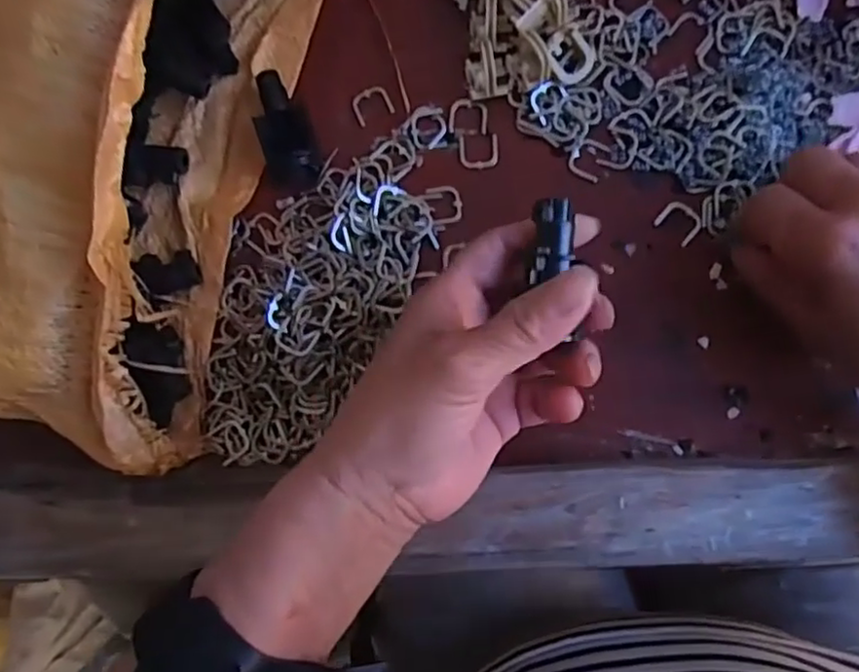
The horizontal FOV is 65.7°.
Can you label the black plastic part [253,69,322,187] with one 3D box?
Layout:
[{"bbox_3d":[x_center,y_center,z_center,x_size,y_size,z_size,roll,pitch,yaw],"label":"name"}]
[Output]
[{"bbox_3d":[-0.071,-0.102,0.326,0.025,0.015,0.056,-10,84,4],"label":"black plastic part"}]

